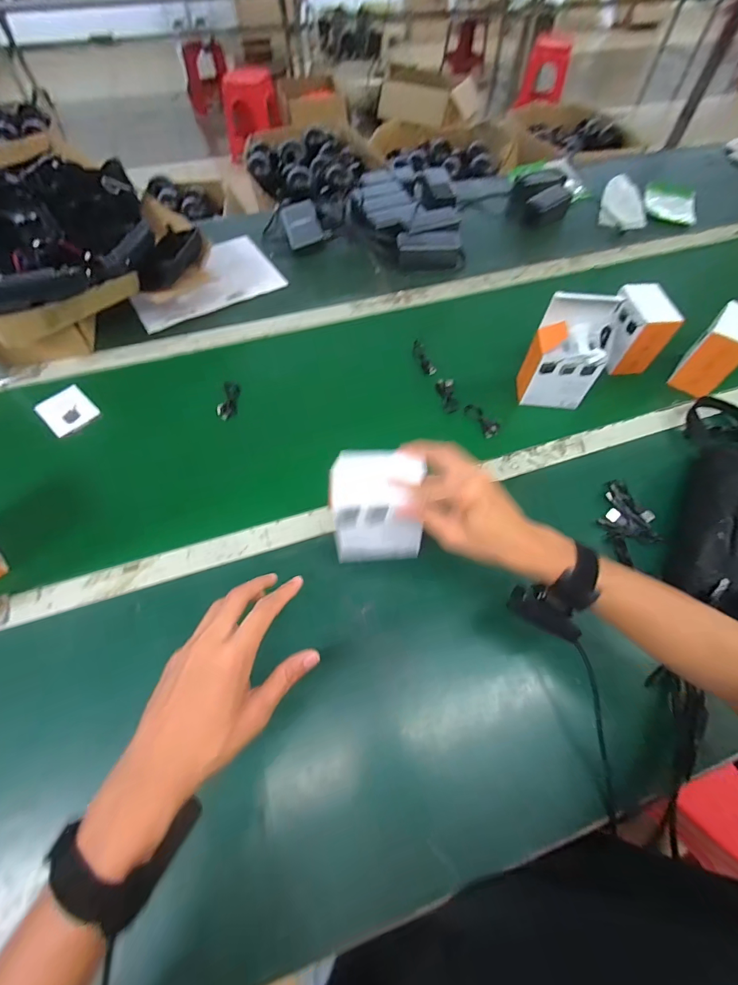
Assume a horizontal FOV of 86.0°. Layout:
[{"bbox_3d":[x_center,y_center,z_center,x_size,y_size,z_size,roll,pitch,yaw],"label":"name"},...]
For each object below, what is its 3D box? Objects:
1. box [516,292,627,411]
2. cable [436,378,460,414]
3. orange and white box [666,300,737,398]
[{"bbox_3d":[0.320,-0.224,0.640,0.102,0.166,0.072,2,60,1],"label":"box"},{"bbox_3d":[0.140,-0.174,0.704,0.029,0.018,0.071,-4,60,-2],"label":"cable"},{"bbox_3d":[0.621,-0.254,0.701,0.109,0.109,0.070,-39,67,-20],"label":"orange and white box"}]

